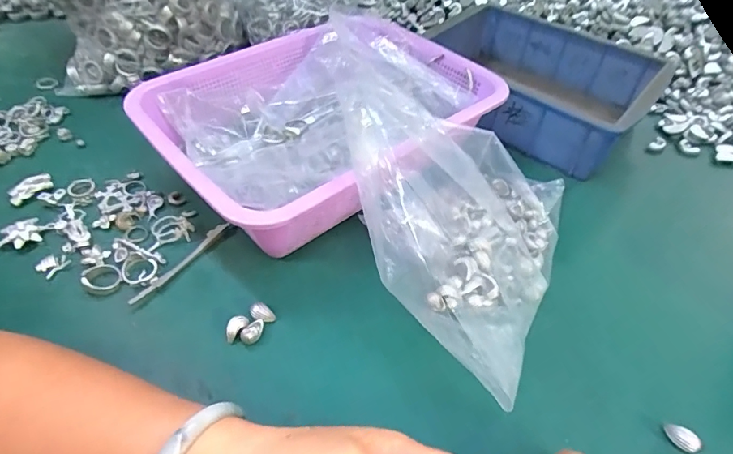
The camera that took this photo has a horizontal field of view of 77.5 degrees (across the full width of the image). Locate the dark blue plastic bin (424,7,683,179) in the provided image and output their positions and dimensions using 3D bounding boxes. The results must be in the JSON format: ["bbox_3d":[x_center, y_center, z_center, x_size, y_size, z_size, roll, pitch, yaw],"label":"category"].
[{"bbox_3d":[0.194,-0.168,0.531,0.241,0.071,0.173,36,55,28],"label":"dark blue plastic bin"}]

